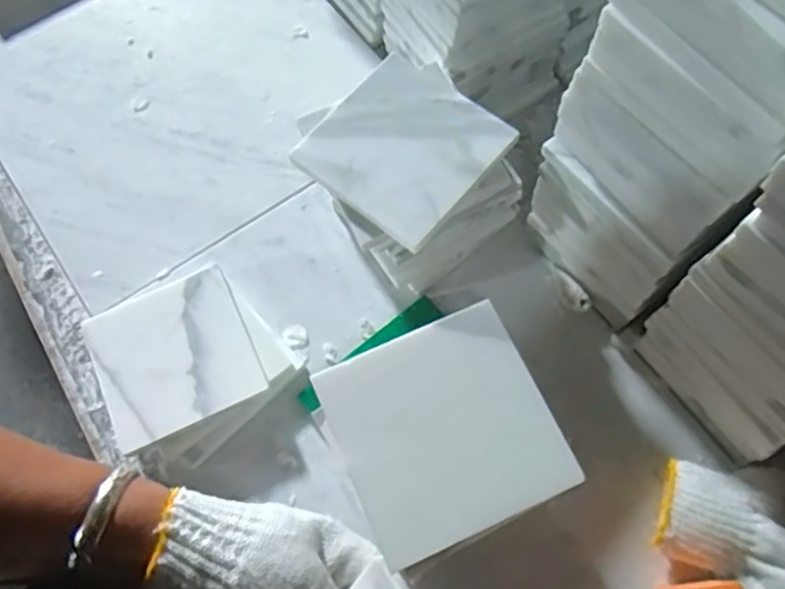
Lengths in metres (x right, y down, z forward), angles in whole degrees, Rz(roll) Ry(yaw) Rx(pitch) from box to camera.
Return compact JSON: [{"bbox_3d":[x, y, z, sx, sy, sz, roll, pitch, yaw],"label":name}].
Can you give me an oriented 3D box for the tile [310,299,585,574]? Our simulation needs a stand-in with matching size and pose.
[{"bbox_3d":[0.024,0.065,0.330,0.098,0.008,0.099,-24,72,-7],"label":"tile"}]

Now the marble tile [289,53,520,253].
[{"bbox_3d":[0.007,-0.090,0.414,0.100,0.007,0.099,38,76,13],"label":"marble tile"}]

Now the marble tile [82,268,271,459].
[{"bbox_3d":[-0.148,0.041,0.460,0.100,0.006,0.100,-25,69,-8],"label":"marble tile"}]

